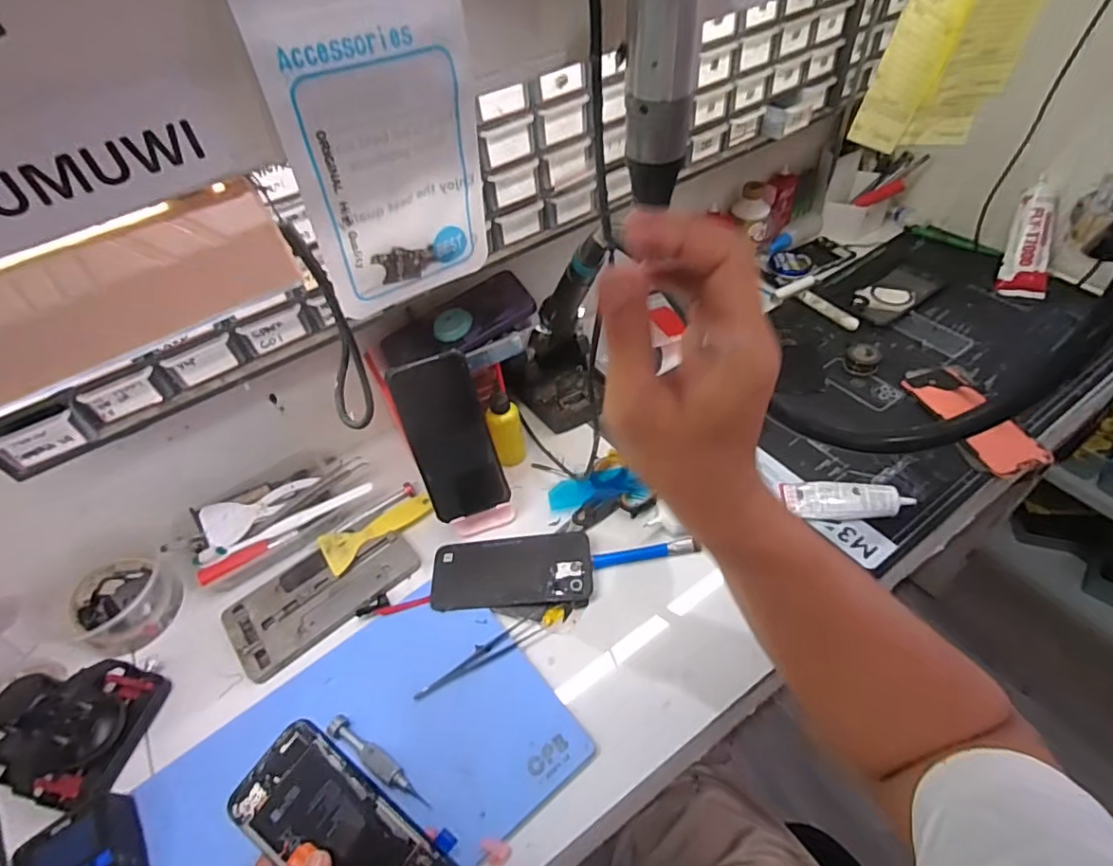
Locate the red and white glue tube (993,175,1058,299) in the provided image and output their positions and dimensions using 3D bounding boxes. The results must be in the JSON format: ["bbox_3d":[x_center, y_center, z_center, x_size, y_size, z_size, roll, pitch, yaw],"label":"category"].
[{"bbox_3d":[0.640,-0.258,0.770,0.051,0.152,0.032,6,8,12],"label":"red and white glue tube"}]

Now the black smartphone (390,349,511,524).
[{"bbox_3d":[-0.104,0.007,0.564,0.076,0.163,0.012,-20,15,-10],"label":"black smartphone"}]

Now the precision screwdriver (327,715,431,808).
[{"bbox_3d":[-0.144,0.261,0.458,0.105,0.019,0.016,24,56,25],"label":"precision screwdriver"}]

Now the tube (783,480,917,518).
[{"bbox_3d":[0.292,0.067,0.578,0.114,0.023,0.039,4,50,11],"label":"tube"}]

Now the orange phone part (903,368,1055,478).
[{"bbox_3d":[0.471,-0.019,0.645,0.069,0.014,0.154,-15,49,-6],"label":"orange phone part"}]

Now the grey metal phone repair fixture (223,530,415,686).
[{"bbox_3d":[-0.230,0.160,0.569,0.179,0.007,0.087,-31,52,-19],"label":"grey metal phone repair fixture"}]

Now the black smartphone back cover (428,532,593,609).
[{"bbox_3d":[-0.044,0.135,0.569,0.159,0.006,0.077,-5,49,3],"label":"black smartphone back cover"}]

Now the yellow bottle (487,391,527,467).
[{"bbox_3d":[-0.057,-0.009,0.647,0.035,0.099,0.044,-12,49,-3],"label":"yellow bottle"}]

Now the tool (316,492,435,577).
[{"bbox_3d":[-0.188,0.102,0.610,0.119,0.008,0.049,-28,52,-17],"label":"tool"}]

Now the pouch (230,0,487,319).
[{"bbox_3d":[-0.066,-0.115,0.230,0.079,0.136,0.012,-31,53,-19],"label":"pouch"}]

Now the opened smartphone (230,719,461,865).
[{"bbox_3d":[-0.135,0.268,0.373,0.160,0.009,0.070,36,82,8],"label":"opened smartphone"}]

